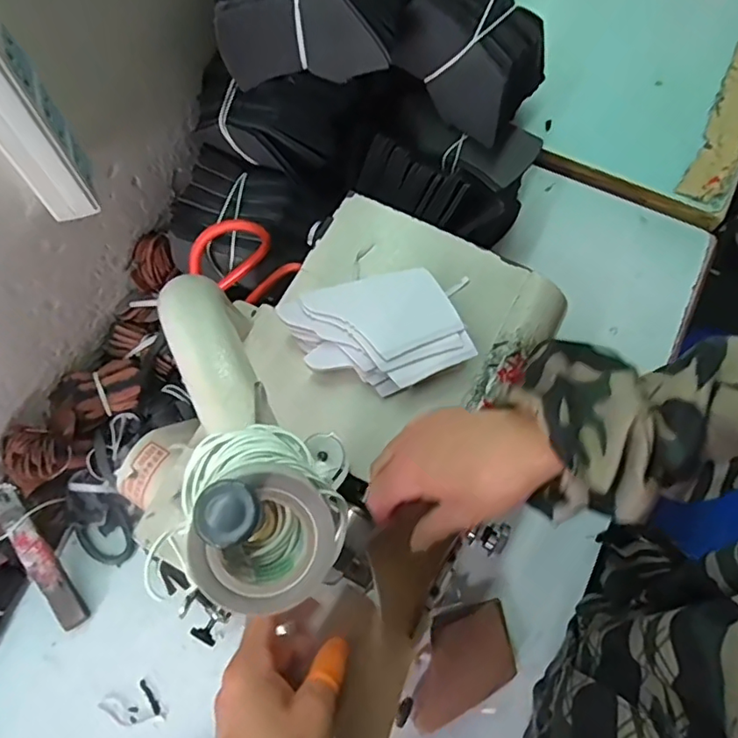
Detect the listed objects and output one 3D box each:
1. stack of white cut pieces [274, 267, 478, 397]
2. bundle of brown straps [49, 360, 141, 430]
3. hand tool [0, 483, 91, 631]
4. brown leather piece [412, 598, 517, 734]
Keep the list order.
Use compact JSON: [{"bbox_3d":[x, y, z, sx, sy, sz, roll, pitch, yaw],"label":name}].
[{"bbox_3d":[0.007,-0.026,0.432,0.119,0.035,0.094,-23,73,-5],"label":"stack of white cut pieces"},{"bbox_3d":[-0.270,0.025,0.549,0.087,0.033,0.053,-29,73,-7],"label":"bundle of brown straps"},{"bbox_3d":[-0.309,0.175,0.513,0.026,0.015,0.146,-30,93,-7],"label":"hand tool"},{"bbox_3d":[0.080,0.261,0.493,0.108,0.004,0.076,-25,73,-4],"label":"brown leather piece"}]

